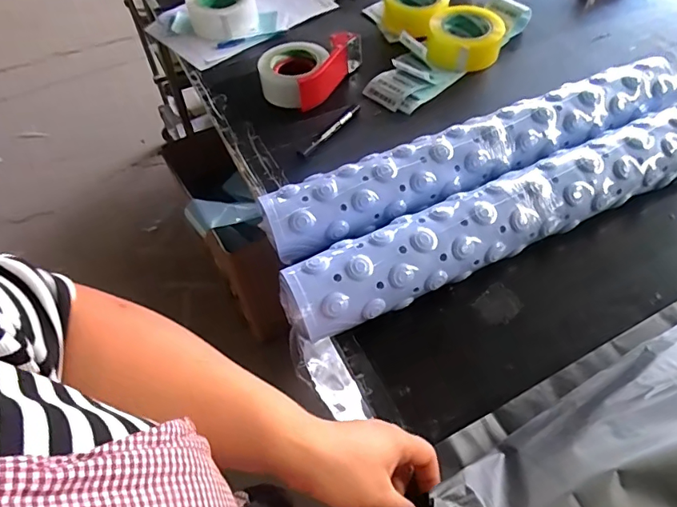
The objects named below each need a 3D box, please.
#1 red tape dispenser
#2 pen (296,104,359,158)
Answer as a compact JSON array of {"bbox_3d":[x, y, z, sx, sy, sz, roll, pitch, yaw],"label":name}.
[{"bbox_3d":[-0.054,-0.311,0.788,0.117,0.057,0.163,27,60,18],"label":"red tape dispenser"},{"bbox_3d":[-0.012,-0.185,0.726,0.011,0.009,0.134,34,62,22],"label":"pen"}]

